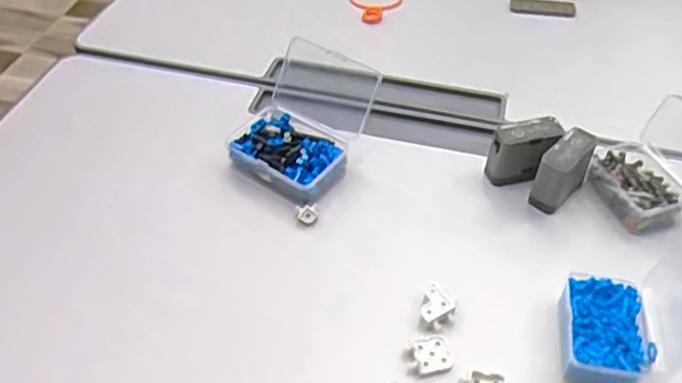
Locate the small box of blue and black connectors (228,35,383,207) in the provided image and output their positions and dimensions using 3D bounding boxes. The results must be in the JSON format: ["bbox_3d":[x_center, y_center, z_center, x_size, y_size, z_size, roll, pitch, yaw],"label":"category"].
[{"bbox_3d":[-0.033,-0.060,0.540,0.098,0.070,0.115,24,52,22],"label":"small box of blue and black connectors"}]

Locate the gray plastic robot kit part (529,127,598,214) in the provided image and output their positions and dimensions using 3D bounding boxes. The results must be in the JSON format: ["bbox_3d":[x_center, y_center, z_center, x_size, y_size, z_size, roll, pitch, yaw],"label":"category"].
[{"bbox_3d":[0.182,-0.016,0.515,0.024,0.059,0.060,36,57,29],"label":"gray plastic robot kit part"}]

